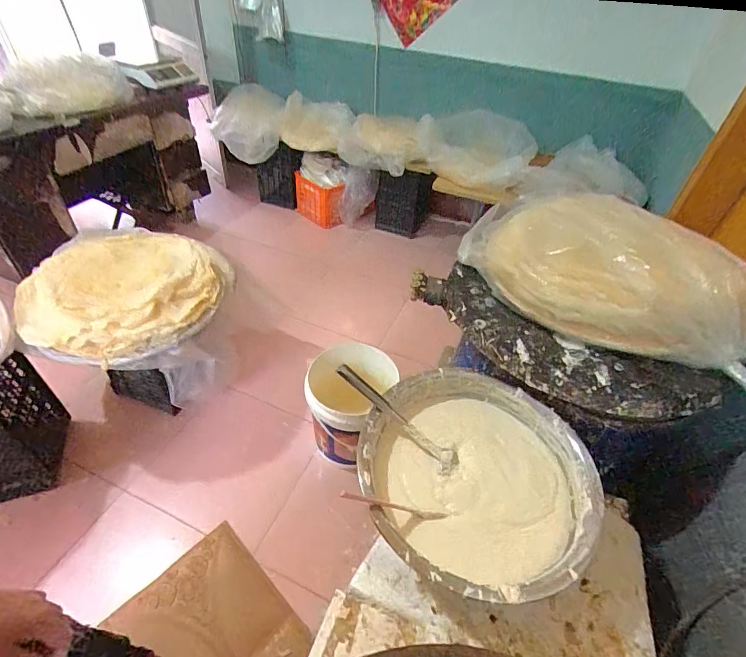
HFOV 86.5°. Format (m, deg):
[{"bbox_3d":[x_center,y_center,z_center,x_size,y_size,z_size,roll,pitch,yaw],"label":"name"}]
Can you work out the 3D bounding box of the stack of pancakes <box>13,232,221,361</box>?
[{"bbox_3d":[-0.788,-0.129,1.251,0.551,0.104,0.552,26,46,22],"label":"stack of pancakes"}]

